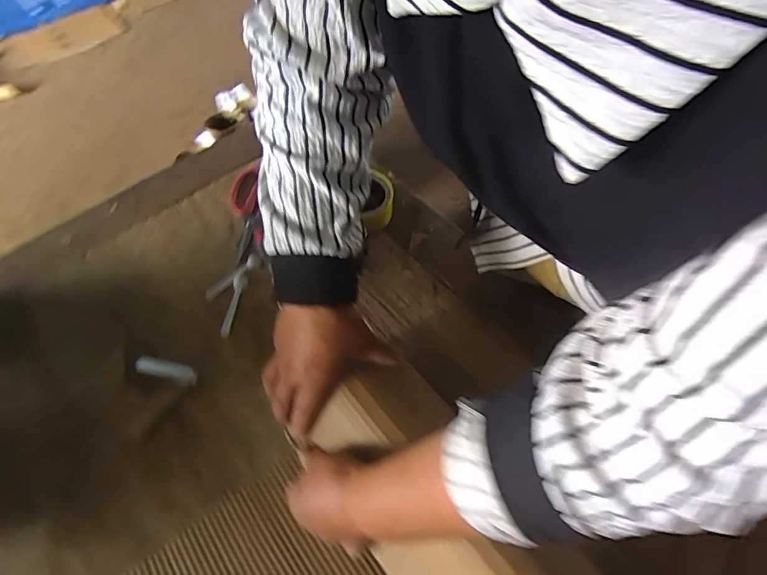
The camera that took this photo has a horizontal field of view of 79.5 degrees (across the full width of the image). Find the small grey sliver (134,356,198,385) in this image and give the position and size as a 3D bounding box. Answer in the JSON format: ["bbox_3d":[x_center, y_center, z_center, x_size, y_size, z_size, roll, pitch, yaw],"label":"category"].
[{"bbox_3d":[-0.278,0.104,0.590,0.082,0.010,0.024,8,56,9],"label":"small grey sliver"}]

